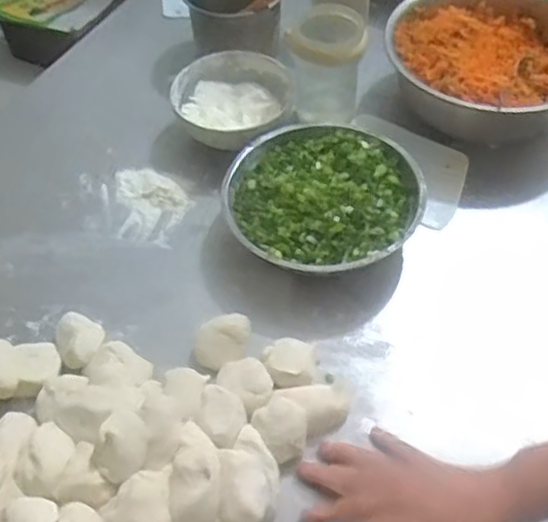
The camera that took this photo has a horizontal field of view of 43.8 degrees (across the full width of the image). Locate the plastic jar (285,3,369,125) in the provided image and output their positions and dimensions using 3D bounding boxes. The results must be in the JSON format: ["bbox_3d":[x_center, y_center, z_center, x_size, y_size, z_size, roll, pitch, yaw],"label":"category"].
[{"bbox_3d":[0.060,-0.215,0.762,0.078,0.109,0.072,9,55,9],"label":"plastic jar"}]

